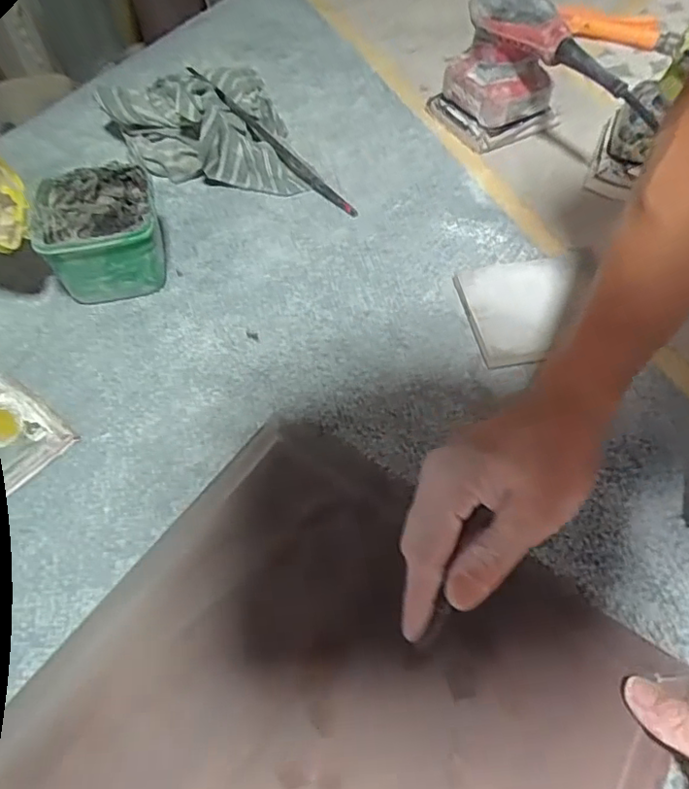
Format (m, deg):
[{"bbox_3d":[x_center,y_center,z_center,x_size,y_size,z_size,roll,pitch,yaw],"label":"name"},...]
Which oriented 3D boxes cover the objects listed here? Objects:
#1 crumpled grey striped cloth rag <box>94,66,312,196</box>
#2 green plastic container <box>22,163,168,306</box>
[{"bbox_3d":[-0.154,-0.281,0.622,0.178,0.070,0.192,-15,54,-10],"label":"crumpled grey striped cloth rag"},{"bbox_3d":[-0.207,-0.133,0.513,0.099,0.076,0.096,-16,54,-10],"label":"green plastic container"}]

